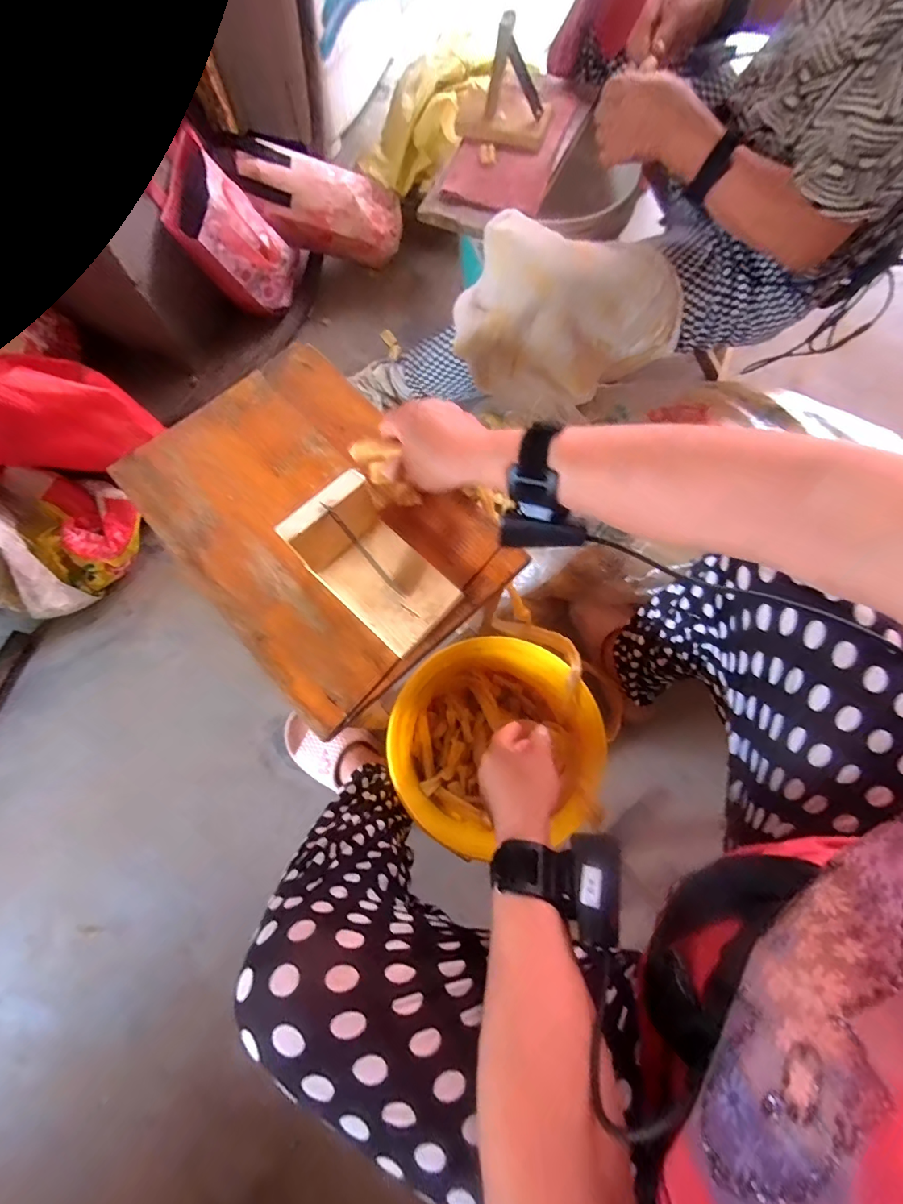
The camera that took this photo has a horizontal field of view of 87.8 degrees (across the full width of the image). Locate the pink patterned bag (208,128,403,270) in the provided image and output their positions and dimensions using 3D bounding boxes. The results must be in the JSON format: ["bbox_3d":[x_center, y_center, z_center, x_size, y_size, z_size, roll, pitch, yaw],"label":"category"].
[{"bbox_3d":[-0.276,-0.821,0.980,0.335,0.134,0.113,4,72,-29],"label":"pink patterned bag"}]

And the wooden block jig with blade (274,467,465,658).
[{"bbox_3d":[-0.059,-0.035,0.377,0.135,0.071,0.088,42,79,13],"label":"wooden block jig with blade"}]

